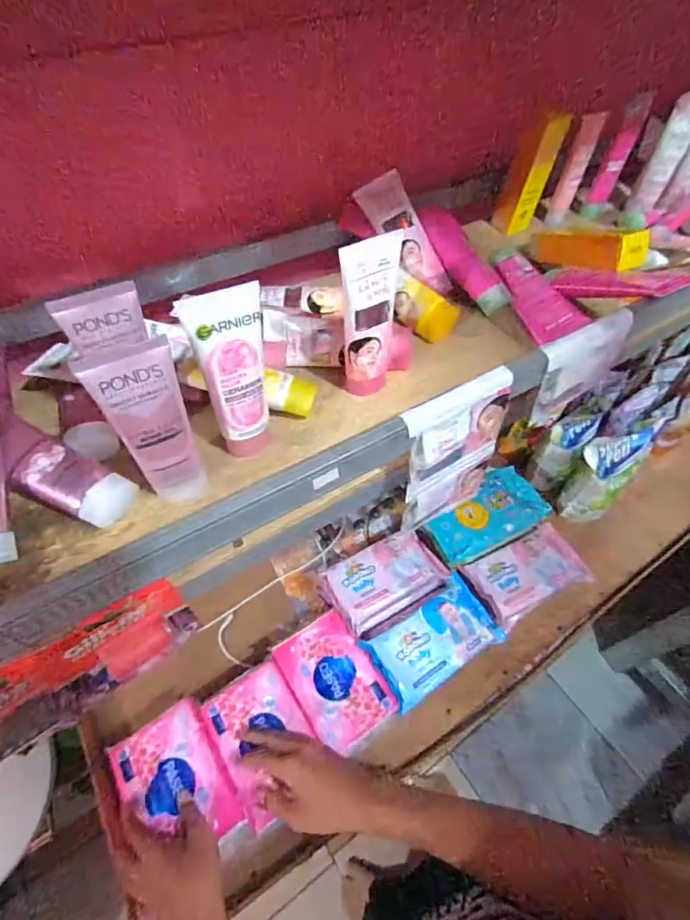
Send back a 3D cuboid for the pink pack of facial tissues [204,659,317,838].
[{"bbox_3d":[-0.102,0.347,0.565,0.105,0.023,0.154,-29,59,-20],"label":"pink pack of facial tissues"}]

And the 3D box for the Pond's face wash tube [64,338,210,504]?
[{"bbox_3d":[-0.135,-0.021,0.328,0.053,0.131,0.031,-27,59,-19],"label":"Pond's face wash tube"}]

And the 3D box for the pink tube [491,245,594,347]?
[{"bbox_3d":[0.231,-0.209,0.544,0.058,0.026,0.170,-8,54,-6],"label":"pink tube"}]

